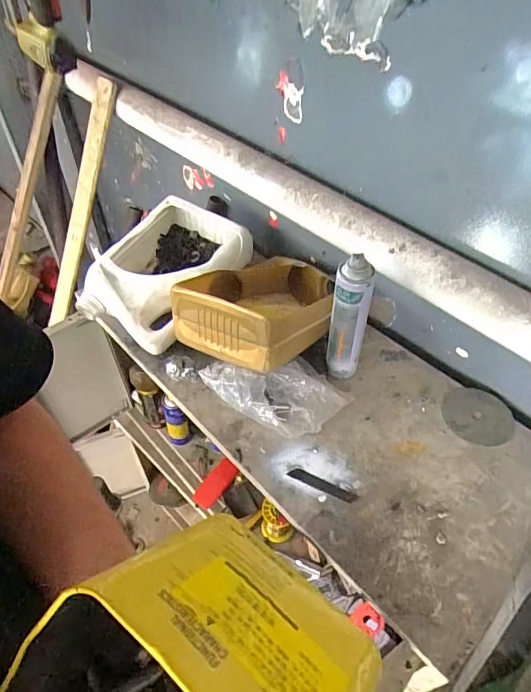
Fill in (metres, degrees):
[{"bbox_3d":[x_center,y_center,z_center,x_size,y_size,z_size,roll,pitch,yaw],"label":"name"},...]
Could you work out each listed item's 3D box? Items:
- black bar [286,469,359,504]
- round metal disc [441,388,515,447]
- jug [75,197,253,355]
[{"bbox_3d":[0.078,0.191,0.612,0.094,0.006,0.017,20,49,18],"label":"black bar"},{"bbox_3d":[0.326,0.106,0.688,0.101,0.004,0.103,0,46,0],"label":"round metal disc"},{"bbox_3d":[-0.191,-0.153,0.829,0.234,0.112,0.278,22,50,19],"label":"jug"}]

